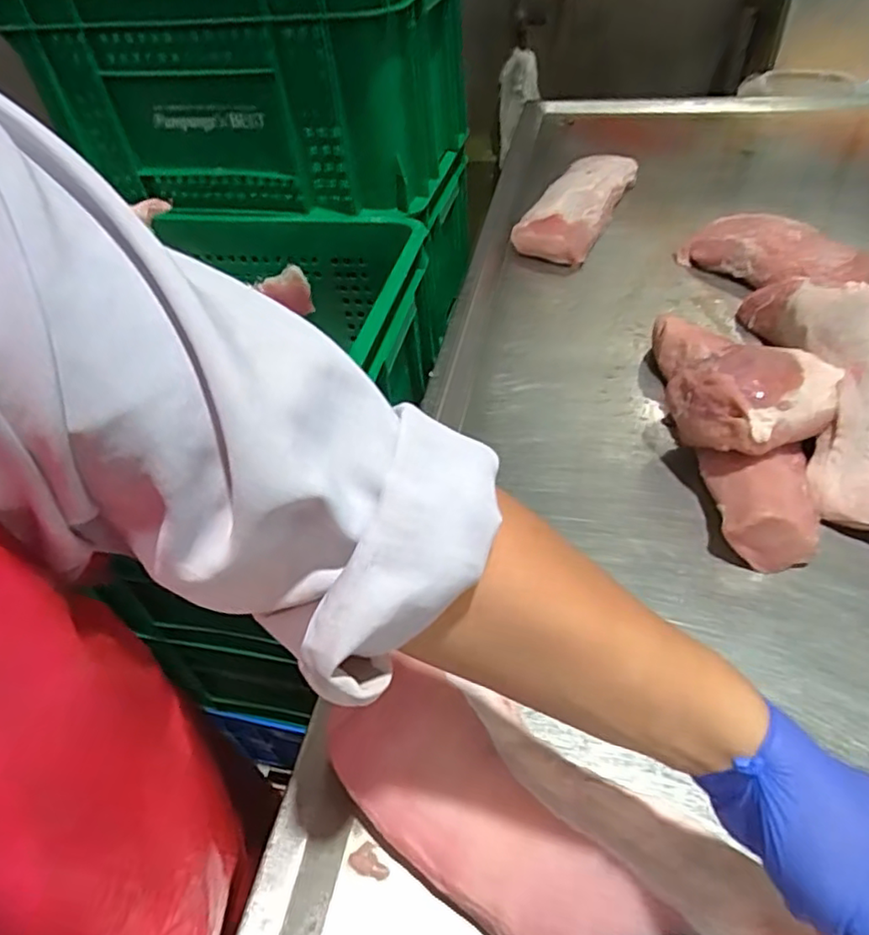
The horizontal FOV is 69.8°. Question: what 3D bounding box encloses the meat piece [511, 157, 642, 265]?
[{"bbox_3d":[0.262,-0.483,1.150,0.139,0.065,0.394,14,49,19],"label":"meat piece"}]

